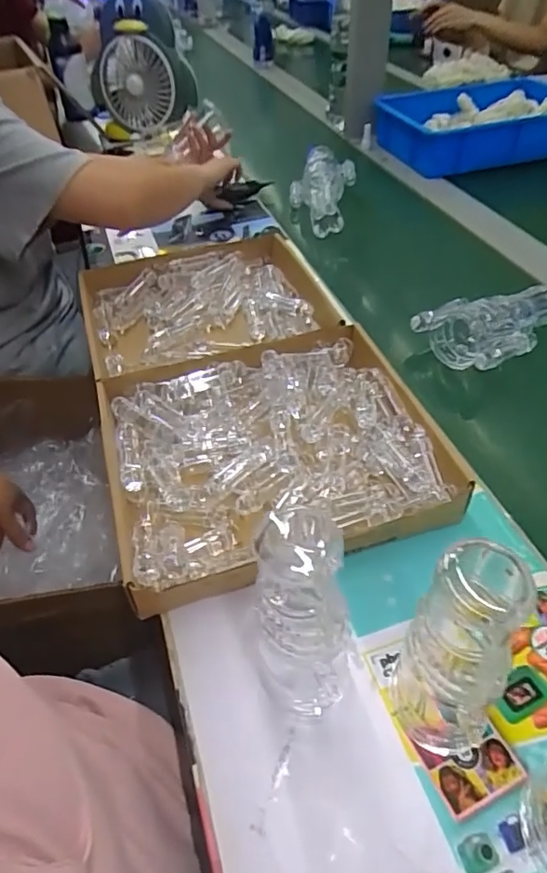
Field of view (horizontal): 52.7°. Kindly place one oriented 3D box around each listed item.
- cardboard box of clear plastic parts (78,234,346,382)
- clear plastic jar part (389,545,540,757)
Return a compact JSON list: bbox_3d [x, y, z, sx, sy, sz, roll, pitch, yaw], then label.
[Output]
[{"bbox_3d":[-0.091,-0.169,0.759,0.318,0.061,0.271,-14,46,-10],"label":"cardboard box of clear plastic parts"},{"bbox_3d":[0.114,0.139,0.349,0.062,0.187,0.055,17,49,20],"label":"clear plastic jar part"}]

